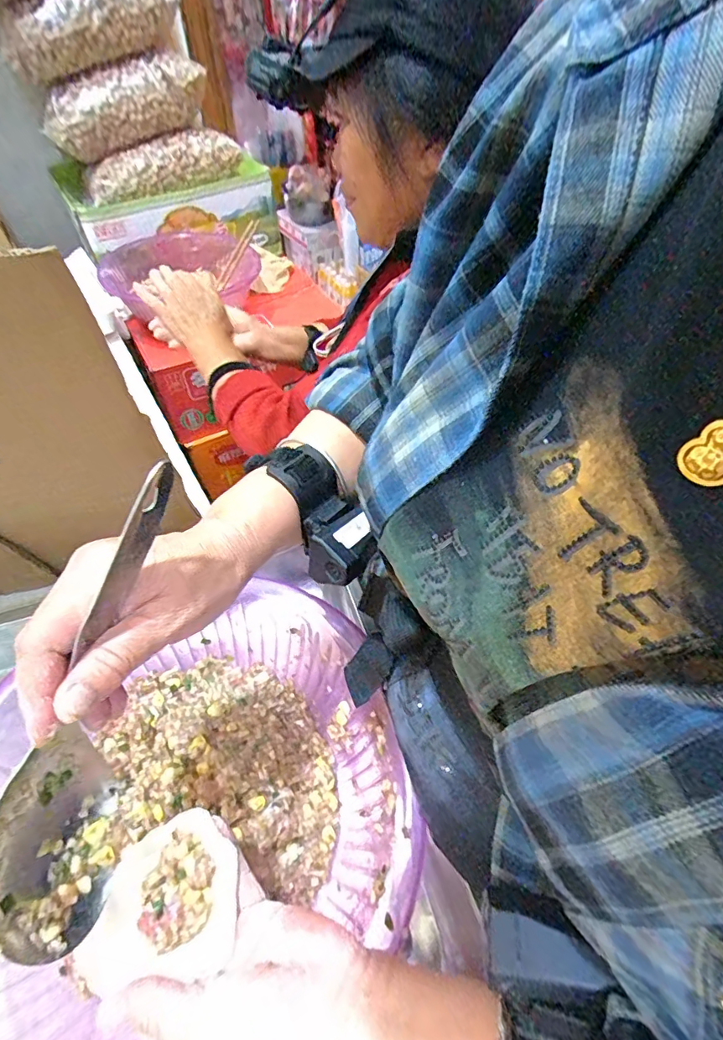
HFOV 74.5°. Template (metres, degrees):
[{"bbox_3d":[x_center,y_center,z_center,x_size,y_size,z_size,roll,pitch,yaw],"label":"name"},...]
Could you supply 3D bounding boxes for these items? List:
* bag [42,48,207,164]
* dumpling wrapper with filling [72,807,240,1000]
[{"bbox_3d":[-0.480,-0.842,0.964,0.325,0.124,0.110,-15,51,5],"label":"bag"},{"bbox_3d":[-0.104,0.204,0.262,0.062,0.038,0.074,0,50,0],"label":"dumpling wrapper with filling"}]

